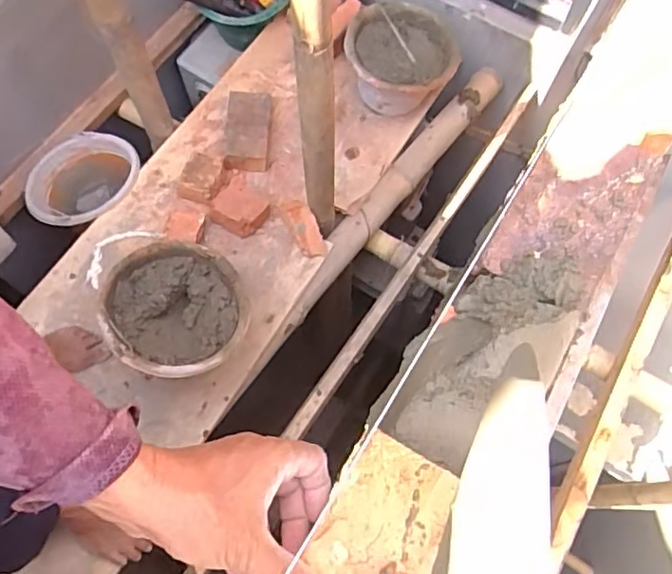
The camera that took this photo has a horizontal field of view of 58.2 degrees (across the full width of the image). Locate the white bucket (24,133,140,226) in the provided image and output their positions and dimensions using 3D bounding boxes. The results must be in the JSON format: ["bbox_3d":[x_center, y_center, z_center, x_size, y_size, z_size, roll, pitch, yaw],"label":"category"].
[{"bbox_3d":[-0.573,-0.224,1.414,0.257,0.149,0.231,-30,73,-12],"label":"white bucket"}]

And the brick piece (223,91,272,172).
[{"bbox_3d":[-0.204,-0.359,1.388,0.103,0.077,0.202,2,69,0],"label":"brick piece"}]

